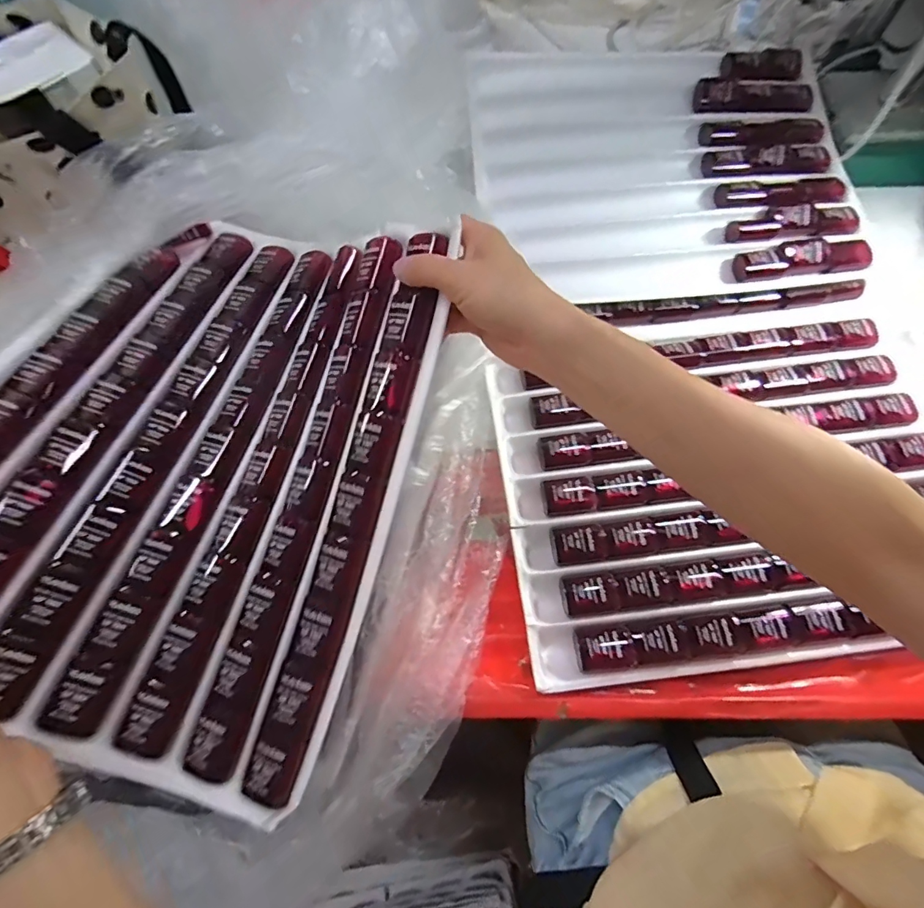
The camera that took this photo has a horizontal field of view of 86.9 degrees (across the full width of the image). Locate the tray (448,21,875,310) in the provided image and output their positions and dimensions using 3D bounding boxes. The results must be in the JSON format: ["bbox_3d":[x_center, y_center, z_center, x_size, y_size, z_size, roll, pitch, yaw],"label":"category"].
[{"bbox_3d":[0.207,-0.326,0.527,0.387,0.060,0.354,-5,79,3],"label":"tray"}]

